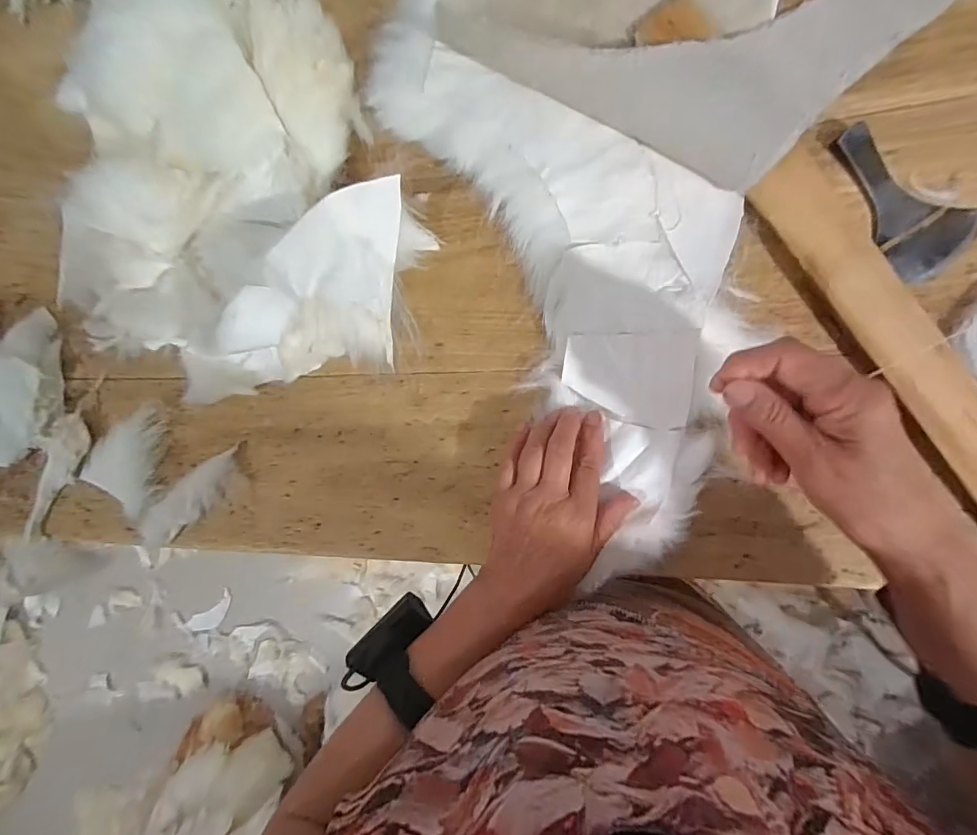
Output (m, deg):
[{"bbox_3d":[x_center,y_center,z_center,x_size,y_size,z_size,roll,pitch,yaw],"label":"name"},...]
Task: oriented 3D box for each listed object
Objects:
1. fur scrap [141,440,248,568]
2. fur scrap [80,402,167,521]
[{"bbox_3d":[-0.269,0.076,0.427,0.134,0.016,0.035,-42,86,5],"label":"fur scrap"},{"bbox_3d":[-0.320,0.035,0.429,0.065,0.012,0.099,40,95,4],"label":"fur scrap"}]

